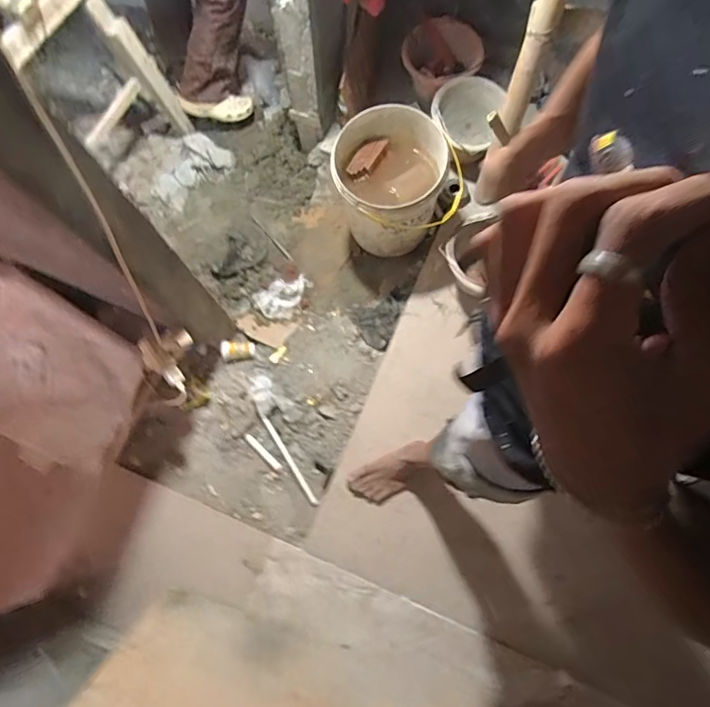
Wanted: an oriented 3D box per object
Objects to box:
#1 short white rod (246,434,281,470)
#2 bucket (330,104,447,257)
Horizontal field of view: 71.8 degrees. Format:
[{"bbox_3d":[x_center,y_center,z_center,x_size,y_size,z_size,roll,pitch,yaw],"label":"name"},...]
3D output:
[{"bbox_3d":[-0.274,0.289,1.452,0.134,0.014,0.022,43,77,9],"label":"short white rod"},{"bbox_3d":[0.100,-0.479,1.424,0.293,0.316,0.300,1,74,-2],"label":"bucket"}]

